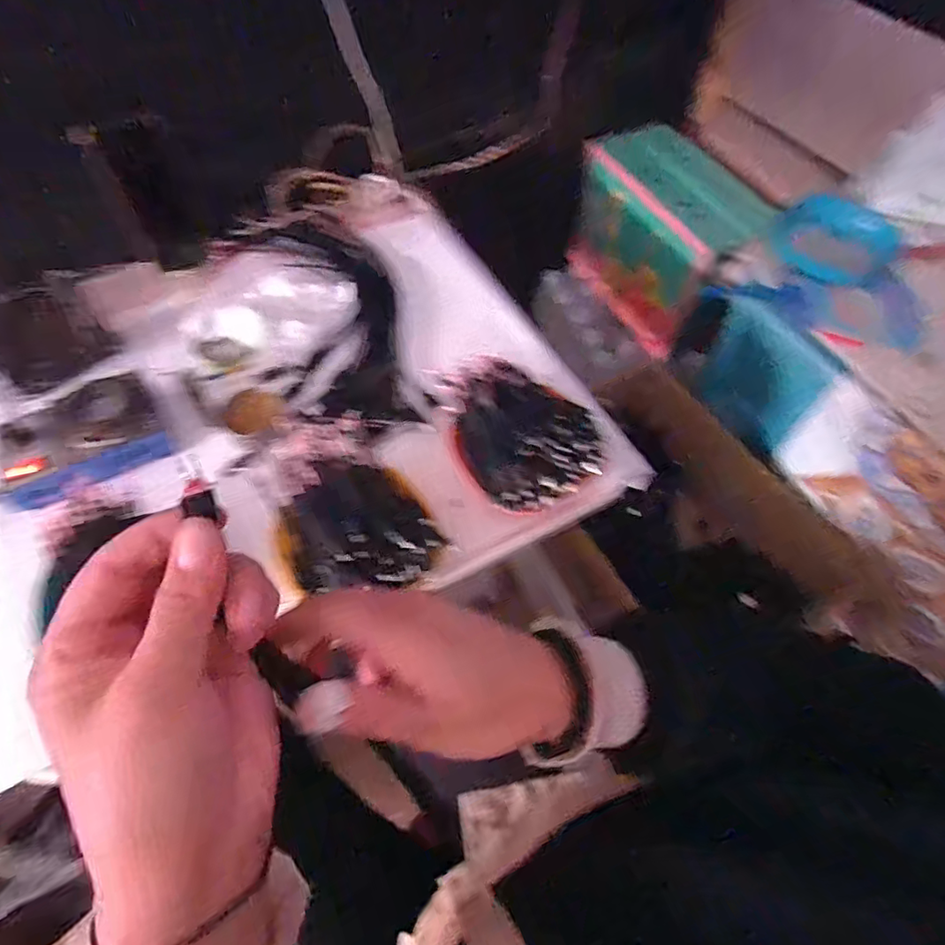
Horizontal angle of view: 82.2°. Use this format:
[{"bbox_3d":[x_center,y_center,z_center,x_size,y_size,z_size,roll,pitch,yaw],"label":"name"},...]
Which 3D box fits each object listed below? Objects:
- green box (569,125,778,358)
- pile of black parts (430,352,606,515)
[{"bbox_3d":[0.341,-0.420,0.984,0.168,0.234,0.324,-29,65,-15],"label":"green box"},{"bbox_3d":[0.045,-0.048,0.540,0.133,0.053,0.175,-25,64,-13],"label":"pile of black parts"}]

